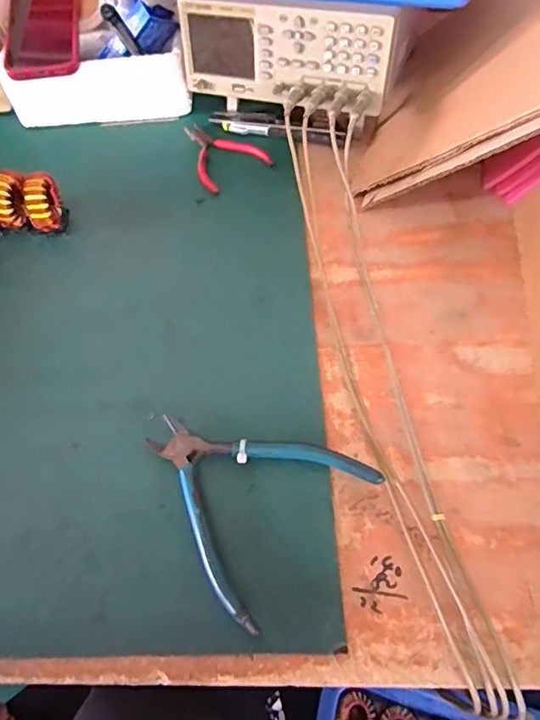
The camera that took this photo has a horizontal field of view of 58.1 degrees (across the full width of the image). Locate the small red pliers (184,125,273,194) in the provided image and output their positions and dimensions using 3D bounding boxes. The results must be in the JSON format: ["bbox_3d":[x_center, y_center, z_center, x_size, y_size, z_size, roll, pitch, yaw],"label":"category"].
[{"bbox_3d":[-0.063,-0.236,0.546,0.081,0.007,0.120,-32,60,-17],"label":"small red pliers"}]

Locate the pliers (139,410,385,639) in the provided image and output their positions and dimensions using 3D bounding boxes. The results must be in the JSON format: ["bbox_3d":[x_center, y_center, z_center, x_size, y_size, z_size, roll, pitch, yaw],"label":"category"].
[{"bbox_3d":[-0.021,0.080,0.323,0.139,0.015,0.120,35,65,23],"label":"pliers"}]

